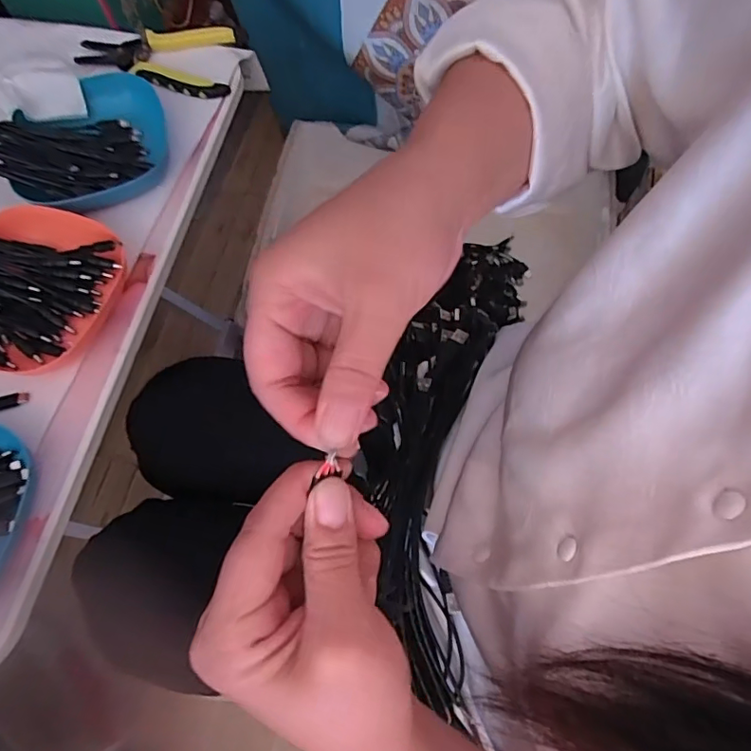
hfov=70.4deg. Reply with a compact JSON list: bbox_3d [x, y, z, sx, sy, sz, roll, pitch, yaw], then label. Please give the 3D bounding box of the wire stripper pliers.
[{"bbox_3d":[-0.221,-0.325,0.540,0.160,0.019,0.089,6,68,3],"label":"wire stripper pliers"}]

